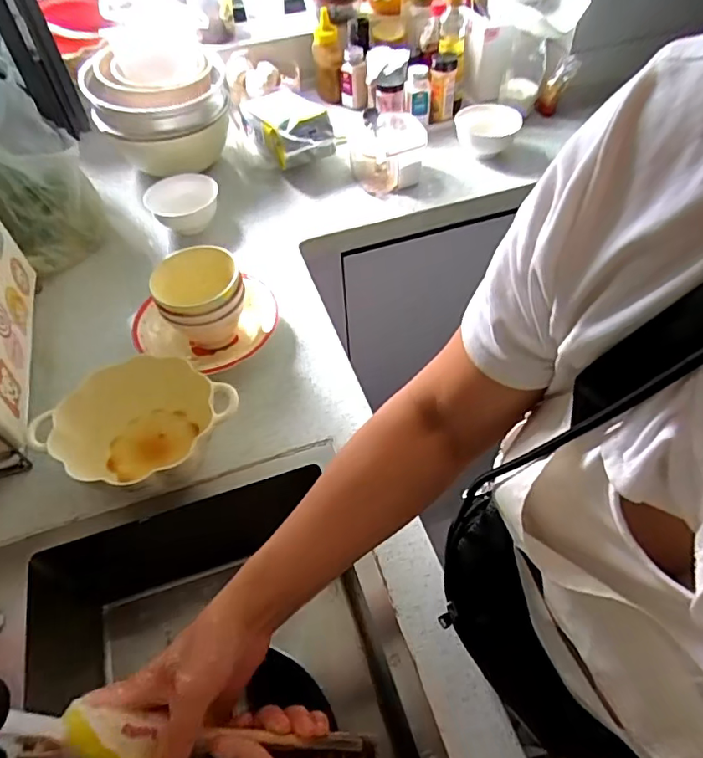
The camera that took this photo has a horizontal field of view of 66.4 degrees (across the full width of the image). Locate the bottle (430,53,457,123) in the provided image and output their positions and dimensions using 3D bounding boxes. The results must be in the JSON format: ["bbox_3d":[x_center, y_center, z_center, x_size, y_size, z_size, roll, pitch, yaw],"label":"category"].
[{"bbox_3d":[0.190,-0.606,1.119,0.053,0.116,0.055,4,52,7],"label":"bottle"}]

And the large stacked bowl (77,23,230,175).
[{"bbox_3d":[-0.363,-0.518,1.039,0.233,0.188,0.216,-2,52,2],"label":"large stacked bowl"}]

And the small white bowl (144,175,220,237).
[{"bbox_3d":[-0.301,-0.310,0.977,0.128,0.068,0.116,-22,54,-14],"label":"small white bowl"}]

